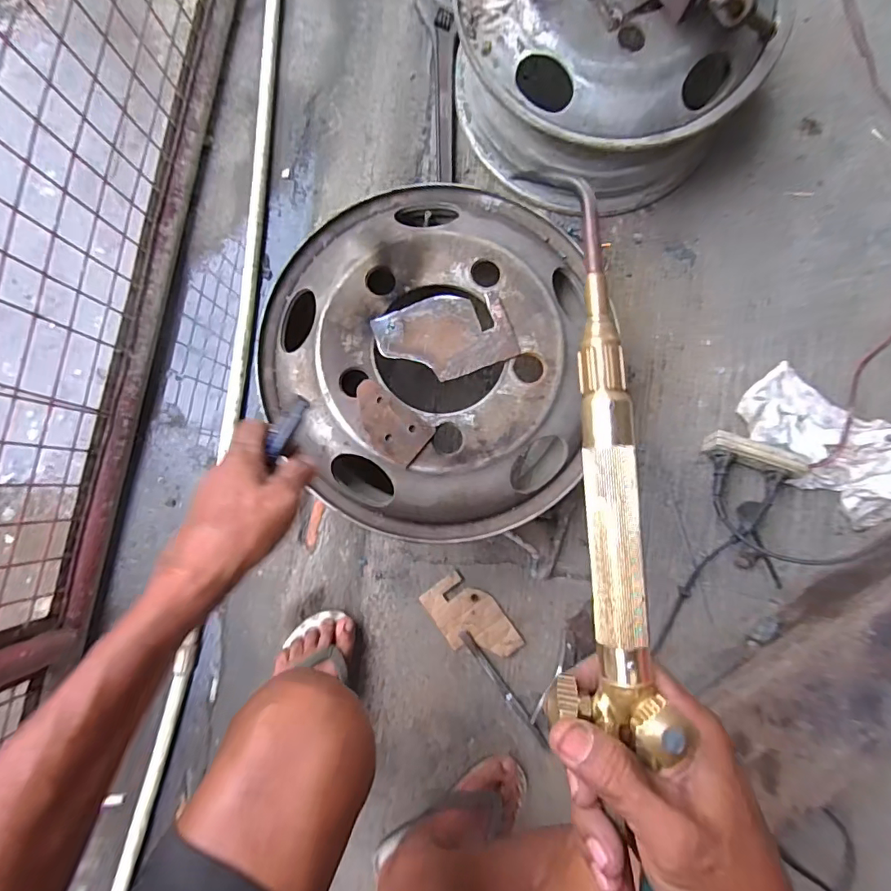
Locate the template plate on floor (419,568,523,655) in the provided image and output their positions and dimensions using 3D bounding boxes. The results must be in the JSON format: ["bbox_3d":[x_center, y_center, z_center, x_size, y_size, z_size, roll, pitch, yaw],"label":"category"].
[{"bbox_3d":[0.038,0.259,0.726,0.090,0.008,0.141,-36,86,-2],"label":"template plate on floor"}]

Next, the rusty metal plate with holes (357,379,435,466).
[{"bbox_3d":[-0.065,-0.024,0.535,0.094,0.008,0.055,38,87,3],"label":"rusty metal plate with holes"}]

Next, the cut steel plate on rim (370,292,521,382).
[{"bbox_3d":[0.001,-0.122,0.545,0.145,0.005,0.093,-20,86,-4],"label":"cut steel plate on rim"}]

